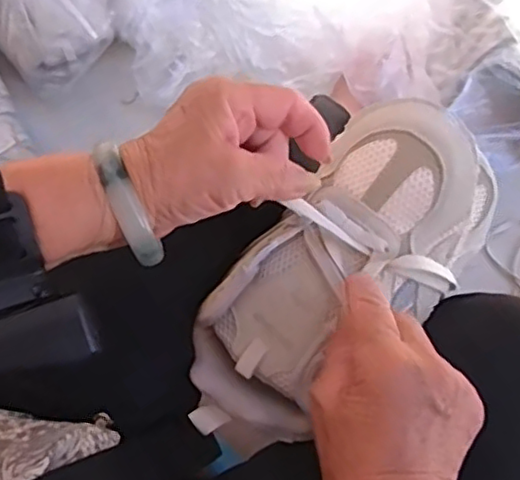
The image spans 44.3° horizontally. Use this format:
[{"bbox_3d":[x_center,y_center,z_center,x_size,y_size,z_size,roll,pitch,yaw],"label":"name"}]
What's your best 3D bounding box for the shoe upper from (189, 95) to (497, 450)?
[{"bbox_3d":[0.043,0.024,0.379,0.104,0.051,0.225,42,94,10],"label":"shoe upper"}]

